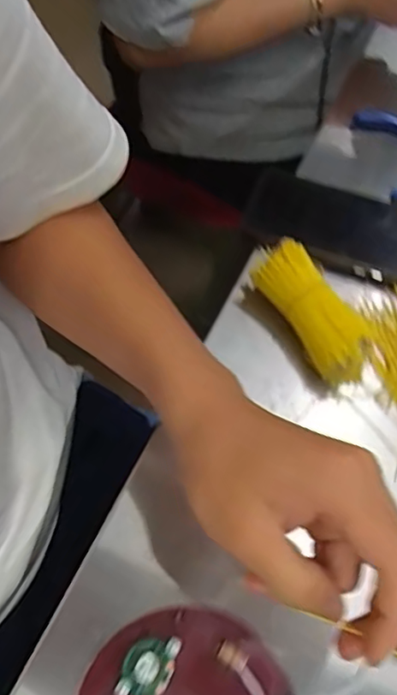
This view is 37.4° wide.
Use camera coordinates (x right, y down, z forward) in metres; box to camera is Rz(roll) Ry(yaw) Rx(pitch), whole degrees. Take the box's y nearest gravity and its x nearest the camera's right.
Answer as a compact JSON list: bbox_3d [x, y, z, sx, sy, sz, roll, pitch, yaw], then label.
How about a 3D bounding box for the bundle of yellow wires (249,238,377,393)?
[{"bbox_3d":[0.086,-0.028,0.438,0.040,0.036,0.112,-27,65,-14],"label":"bundle of yellow wires"}]

